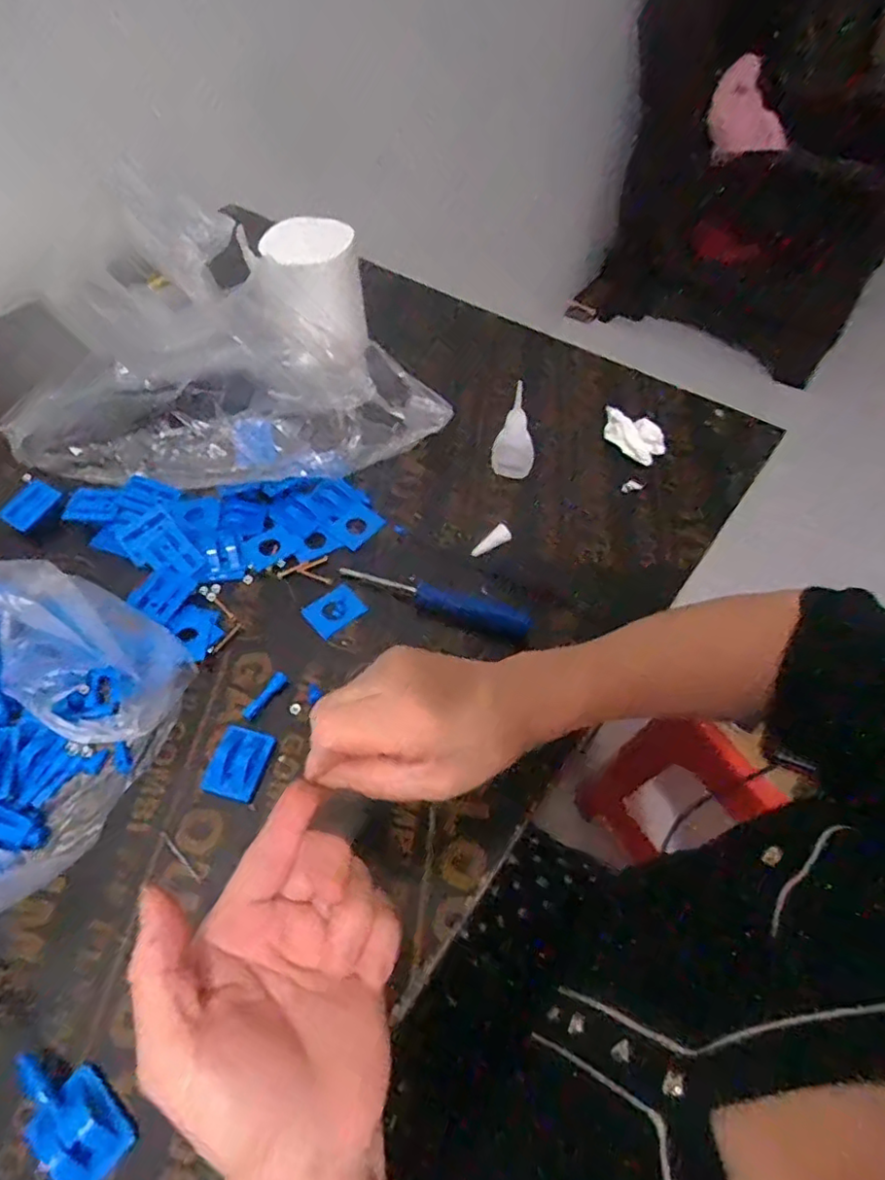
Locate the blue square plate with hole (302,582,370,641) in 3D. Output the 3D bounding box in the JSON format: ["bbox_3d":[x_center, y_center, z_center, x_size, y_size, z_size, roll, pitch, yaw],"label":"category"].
[{"bbox_3d":[-0.083,0.014,0.462,0.040,0.004,0.035,-35,63,-21],"label":"blue square plate with hole"}]

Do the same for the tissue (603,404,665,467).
[{"bbox_3d":[0.173,-0.145,0.553,0.034,0.019,0.068,-28,61,-18],"label":"tissue"}]

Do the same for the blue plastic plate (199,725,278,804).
[{"bbox_3d":[-0.133,0.113,0.394,0.033,0.009,0.045,13,57,8],"label":"blue plastic plate"}]

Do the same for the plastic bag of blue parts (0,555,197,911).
[{"bbox_3d":[-0.278,0.069,0.376,0.181,0.083,0.196,20,58,13],"label":"plastic bag of blue parts"}]

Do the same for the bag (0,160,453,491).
[{"bbox_3d":[-0.194,-0.250,0.583,0.397,0.098,0.311,3,56,1],"label":"bag"}]

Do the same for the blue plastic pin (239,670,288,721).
[{"bbox_3d":[-0.124,0.074,0.423,0.012,0.004,0.039,28,60,17],"label":"blue plastic pin"}]

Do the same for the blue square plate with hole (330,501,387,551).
[{"bbox_3d":[-0.073,-0.055,0.513,0.031,0.008,0.041,33,62,19],"label":"blue square plate with hole"}]

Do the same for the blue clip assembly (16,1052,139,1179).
[{"bbox_3d":[-0.181,0.253,0.291,0.066,0.015,0.035,35,63,21],"label":"blue clip assembly"}]

